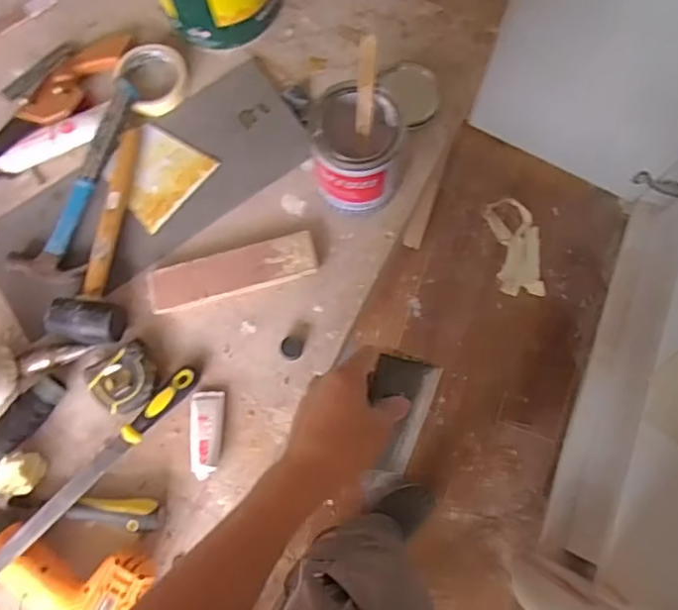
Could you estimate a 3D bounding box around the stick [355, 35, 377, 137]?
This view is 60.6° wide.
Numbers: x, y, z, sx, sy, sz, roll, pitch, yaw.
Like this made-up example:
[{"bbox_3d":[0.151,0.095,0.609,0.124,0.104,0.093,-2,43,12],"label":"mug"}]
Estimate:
[{"bbox_3d":[0.029,-0.235,0.623,0.017,0.007,0.099,7,113,8],"label":"stick"}]

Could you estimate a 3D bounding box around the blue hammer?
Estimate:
[{"bbox_3d":[-0.329,-0.160,0.723,0.095,0.040,0.266,14,76,4],"label":"blue hammer"}]

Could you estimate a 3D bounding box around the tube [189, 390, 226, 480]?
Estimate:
[{"bbox_3d":[-0.151,0.146,0.658,0.037,0.023,0.097,-1,76,1],"label":"tube"}]

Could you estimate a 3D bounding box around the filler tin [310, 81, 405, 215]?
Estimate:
[{"bbox_3d":[0.021,-0.176,0.683,0.104,0.124,0.104,0,76,1],"label":"filler tin"}]

